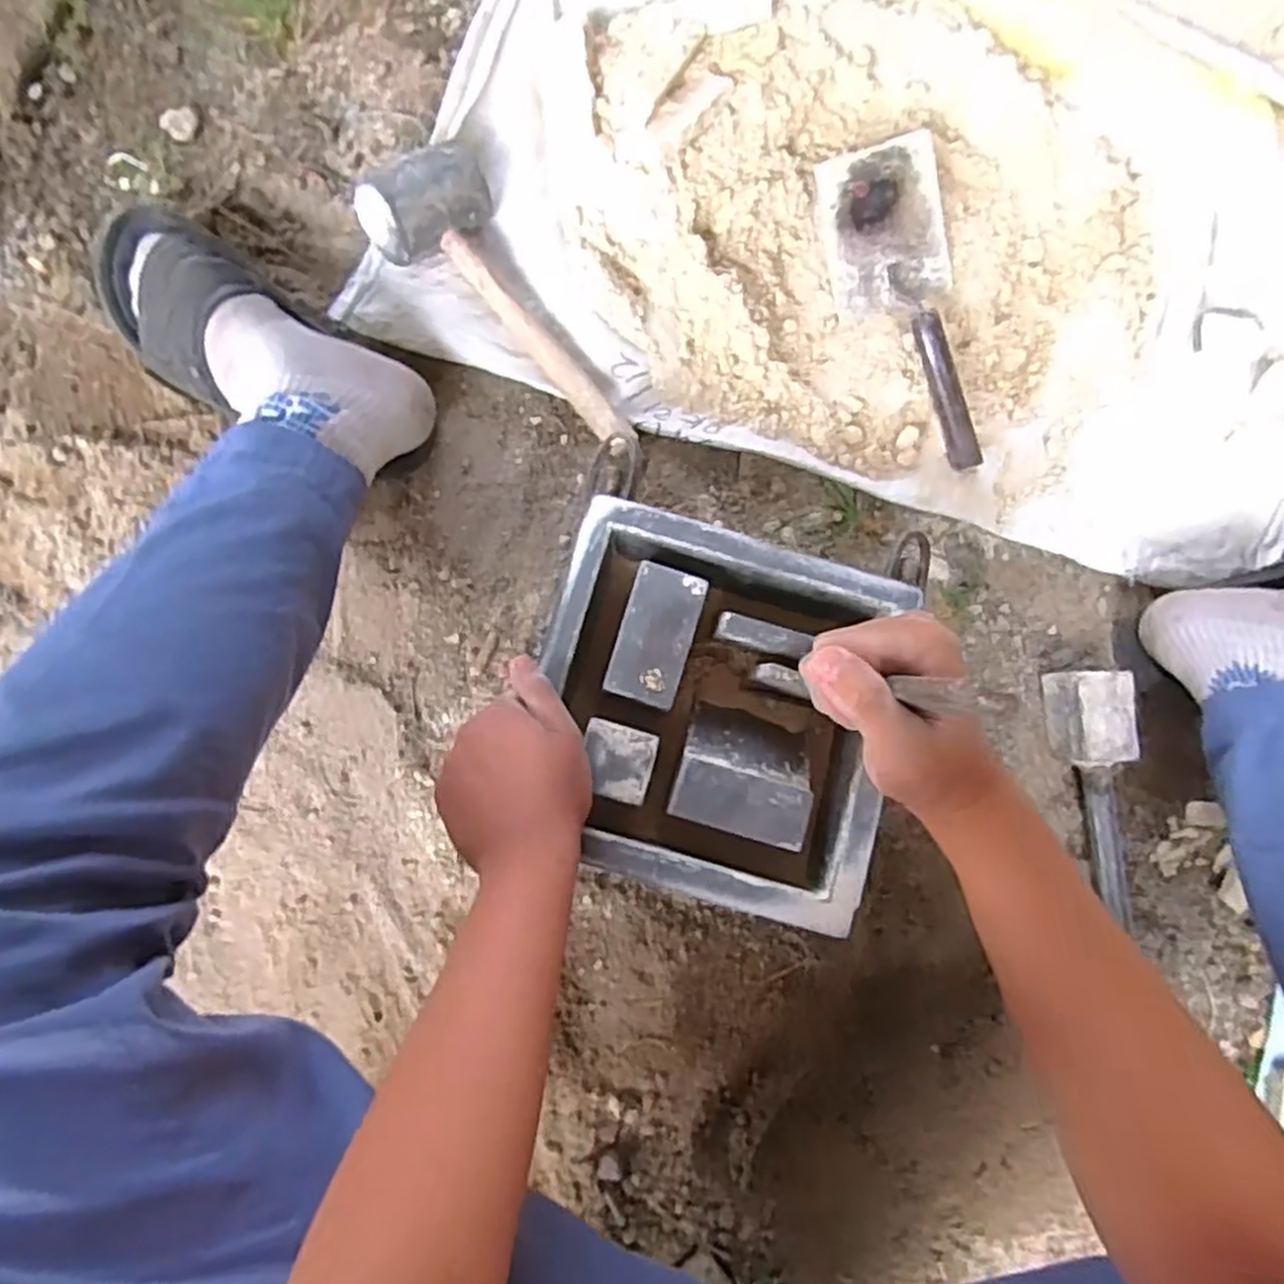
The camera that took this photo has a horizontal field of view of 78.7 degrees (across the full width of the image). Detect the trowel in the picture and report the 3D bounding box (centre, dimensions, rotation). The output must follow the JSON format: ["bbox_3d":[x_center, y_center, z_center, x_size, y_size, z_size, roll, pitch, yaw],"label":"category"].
[{"bbox_3d":[0.239,-0.288,0.676,0.109,0.055,0.280,-16,82,-8],"label":"trowel"}]

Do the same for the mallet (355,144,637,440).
[{"bbox_3d":[-0.115,-0.260,0.635,0.104,0.074,0.276,-32,85,-9],"label":"mallet"}]

